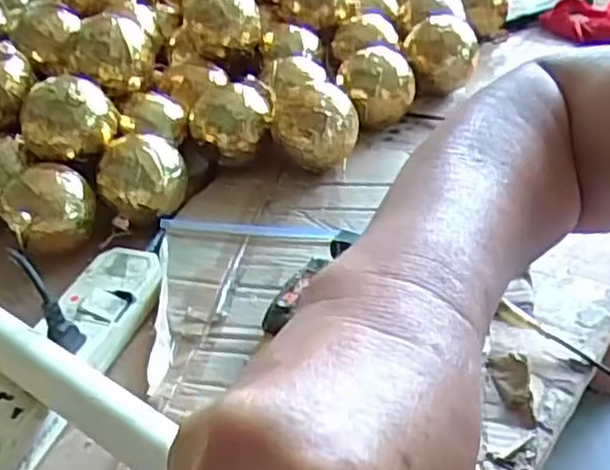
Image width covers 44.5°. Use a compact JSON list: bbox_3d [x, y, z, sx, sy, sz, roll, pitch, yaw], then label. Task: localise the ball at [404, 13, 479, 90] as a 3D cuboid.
[{"bbox_3d":[0.141,-0.190,0.769,0.070,0.062,0.064,-4,37,3],"label":"ball"}]

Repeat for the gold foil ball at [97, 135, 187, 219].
[{"bbox_3d":[-0.138,-0.050,0.632,0.072,0.058,0.065,-15,38,-13],"label":"gold foil ball"}]

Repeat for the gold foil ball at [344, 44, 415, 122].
[{"bbox_3d":[0.073,-0.143,0.734,0.068,0.076,0.068,-4,37,3],"label":"gold foil ball"}]

